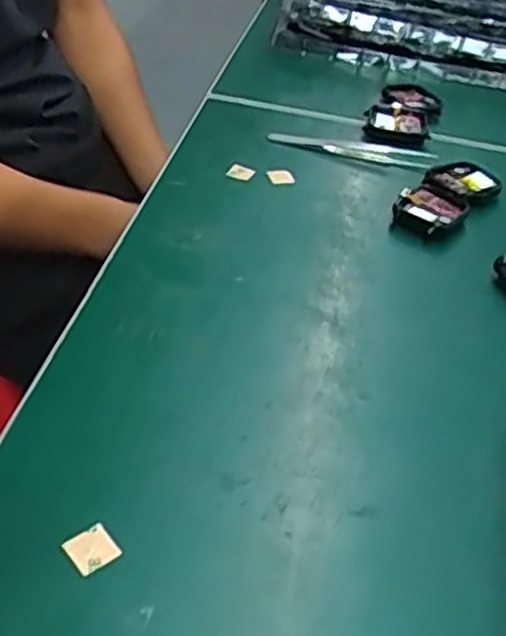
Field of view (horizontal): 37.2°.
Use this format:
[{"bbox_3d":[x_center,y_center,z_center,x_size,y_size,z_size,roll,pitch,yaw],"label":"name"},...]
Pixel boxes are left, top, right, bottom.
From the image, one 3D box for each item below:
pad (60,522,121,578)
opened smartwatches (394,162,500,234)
[{"bbox_3d":[-0.056,0.080,0.259,0.015,0.004,0.015,-30,55,-31],"label":"pad"},{"bbox_3d":[0.122,-0.074,0.473,0.046,0.017,0.083,24,41,20],"label":"opened smartwatches"}]

